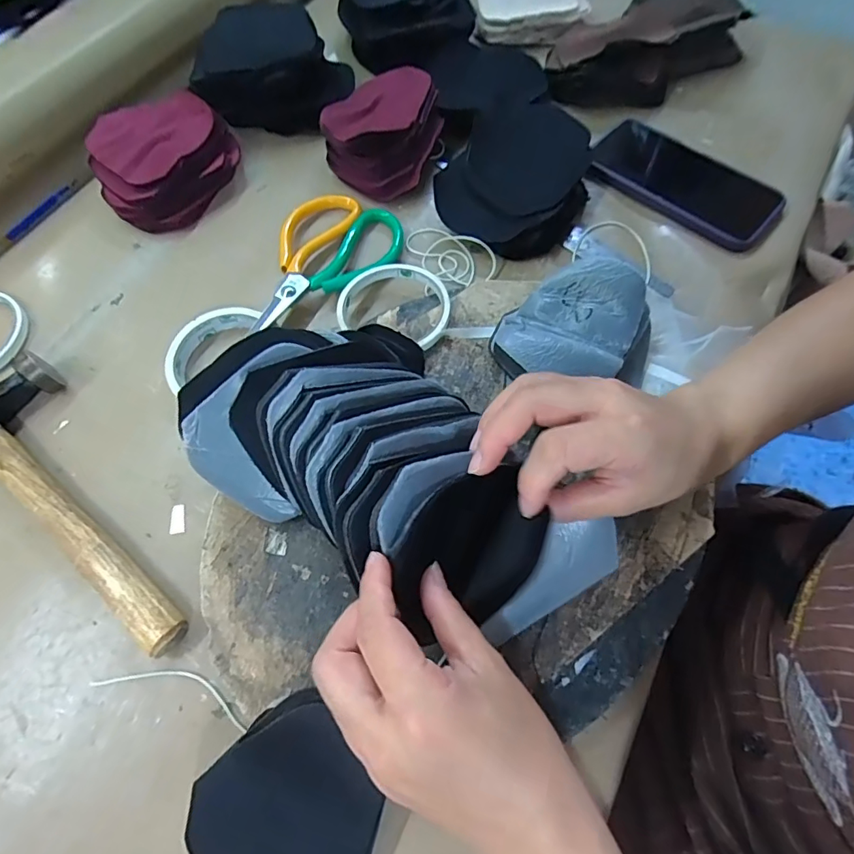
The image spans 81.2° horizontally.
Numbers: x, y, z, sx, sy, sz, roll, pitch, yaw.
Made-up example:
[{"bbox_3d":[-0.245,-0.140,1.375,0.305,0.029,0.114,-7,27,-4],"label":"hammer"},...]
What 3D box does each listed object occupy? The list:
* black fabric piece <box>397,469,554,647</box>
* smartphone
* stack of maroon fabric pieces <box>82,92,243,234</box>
[{"bbox_3d":[0.020,0.062,0.249,0.089,0.023,0.057,-42,73,-16],"label":"black fabric piece"},{"bbox_3d":[0.236,-0.225,0.459,0.168,0.014,0.094,32,70,13],"label":"smartphone"},{"bbox_3d":[-0.234,-0.236,0.442,0.094,0.055,0.121,34,71,14],"label":"stack of maroon fabric pieces"}]

